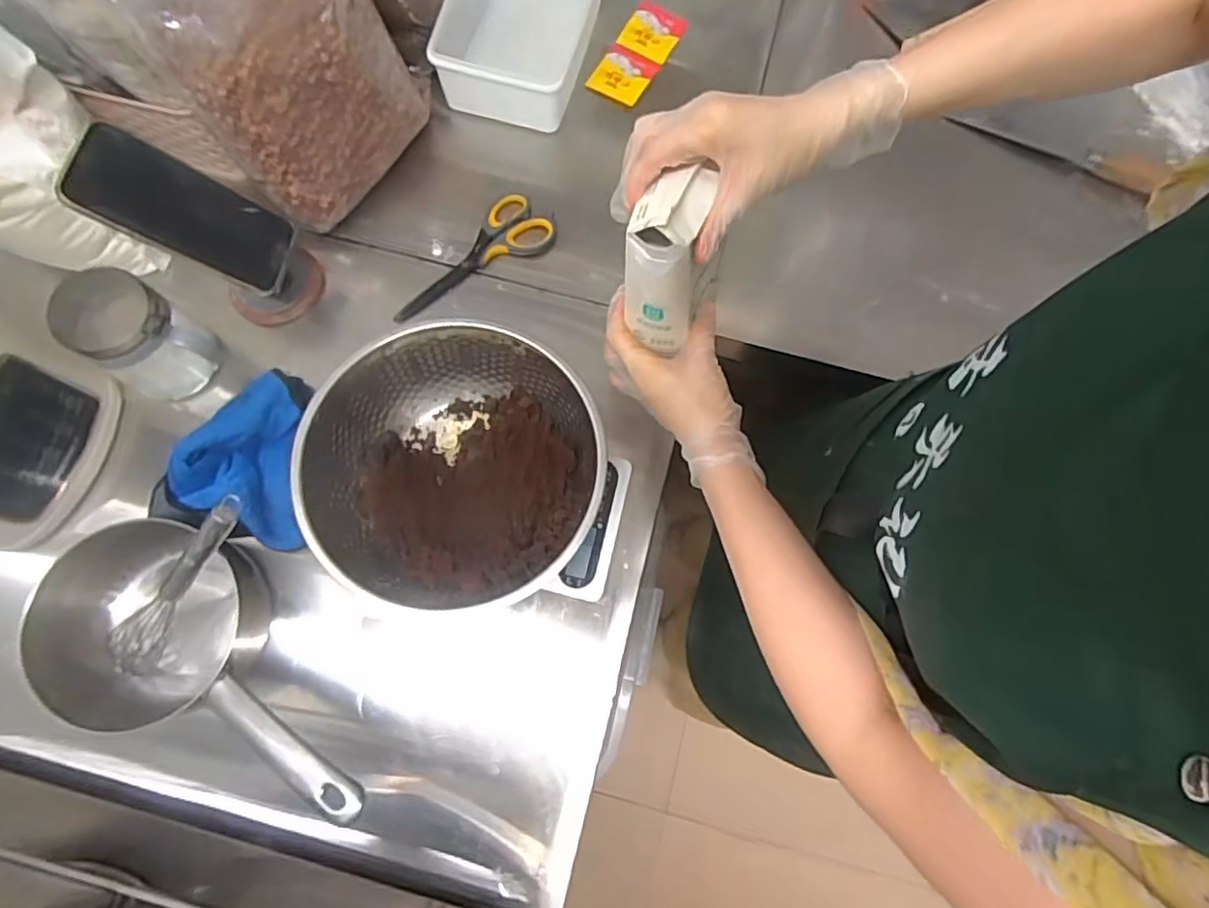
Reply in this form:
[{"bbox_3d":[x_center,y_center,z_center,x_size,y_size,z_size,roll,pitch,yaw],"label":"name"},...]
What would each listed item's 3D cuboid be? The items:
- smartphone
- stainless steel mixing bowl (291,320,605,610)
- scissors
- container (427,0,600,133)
[{"bbox_3d":[-0.357,-0.205,0.533,0.160,0.015,0.074,22,82,-39],"label":"smartphone"},{"bbox_3d":[-0.128,0.014,0.528,0.234,0.081,0.234,1,75,-2],"label":"stainless steel mixing bowl"},{"bbox_3d":[-0.143,-0.203,0.661,0.190,0.012,0.074,-40,80,-11],"label":"scissors"},{"bbox_3d":[-0.091,-0.484,0.694,0.147,0.071,0.210,12,75,1],"label":"container"}]

